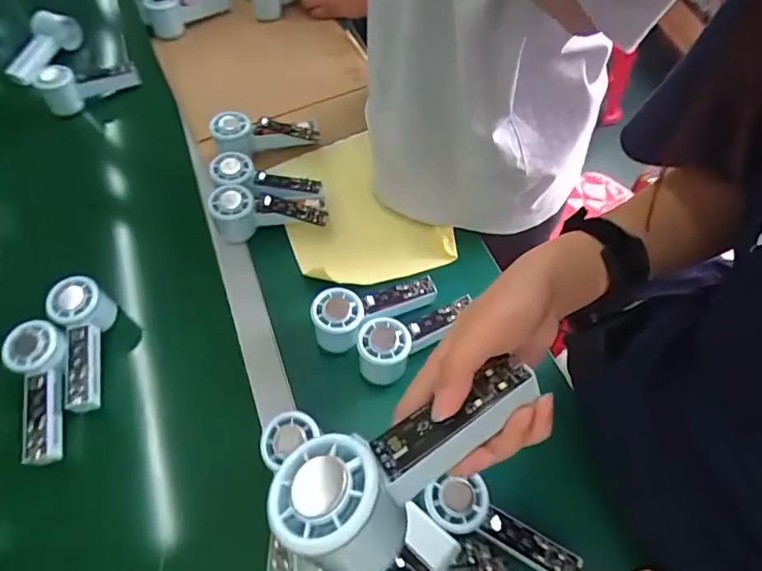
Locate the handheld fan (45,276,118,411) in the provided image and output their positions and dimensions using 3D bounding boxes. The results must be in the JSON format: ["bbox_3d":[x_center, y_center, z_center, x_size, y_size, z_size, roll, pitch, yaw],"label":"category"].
[{"bbox_3d":[-0.352,0.070,0.590,0.055,0.053,0.152,-9,72,-3],"label":"handheld fan"}]

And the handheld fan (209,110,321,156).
[{"bbox_3d":[-0.171,-0.227,0.745,0.151,0.055,0.052,-12,59,-5],"label":"handheld fan"}]

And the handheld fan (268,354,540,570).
[{"bbox_3d":[0.017,0.092,0.275,0.154,0.054,0.064,-33,45,-19],"label":"handheld fan"}]

